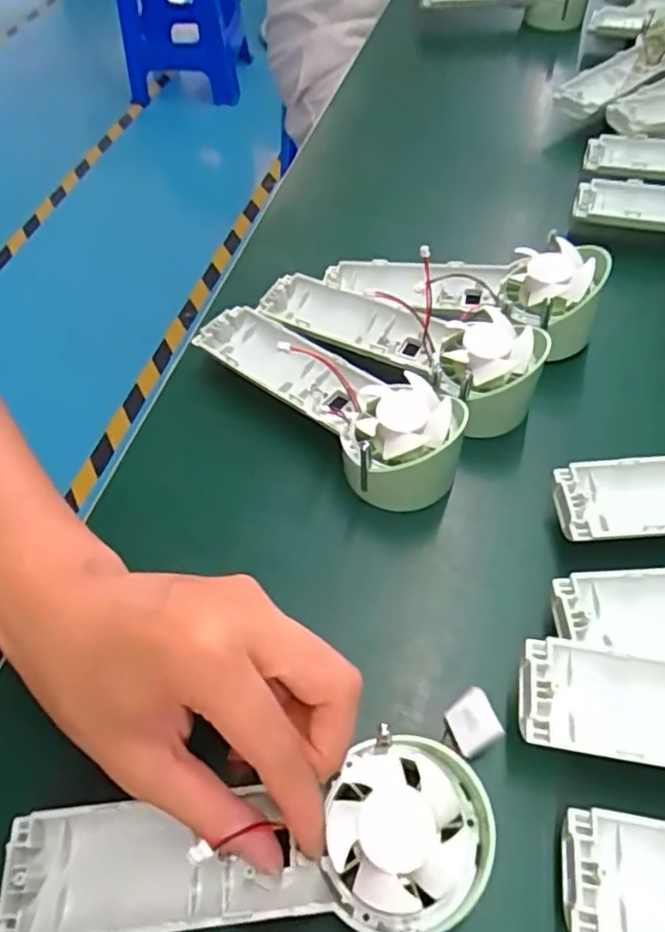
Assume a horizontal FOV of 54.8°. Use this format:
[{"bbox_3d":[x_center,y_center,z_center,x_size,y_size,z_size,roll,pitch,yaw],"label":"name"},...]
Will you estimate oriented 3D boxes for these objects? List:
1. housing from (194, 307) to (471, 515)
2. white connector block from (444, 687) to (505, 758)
[{"bbox_3d":[-0.006,-0.038,0.369,0.179,0.057,0.063,35,63,24],"label":"housing"},{"bbox_3d":[0.059,0.110,0.274,0.019,0.015,0.023,-18,56,-11],"label":"white connector block"}]

